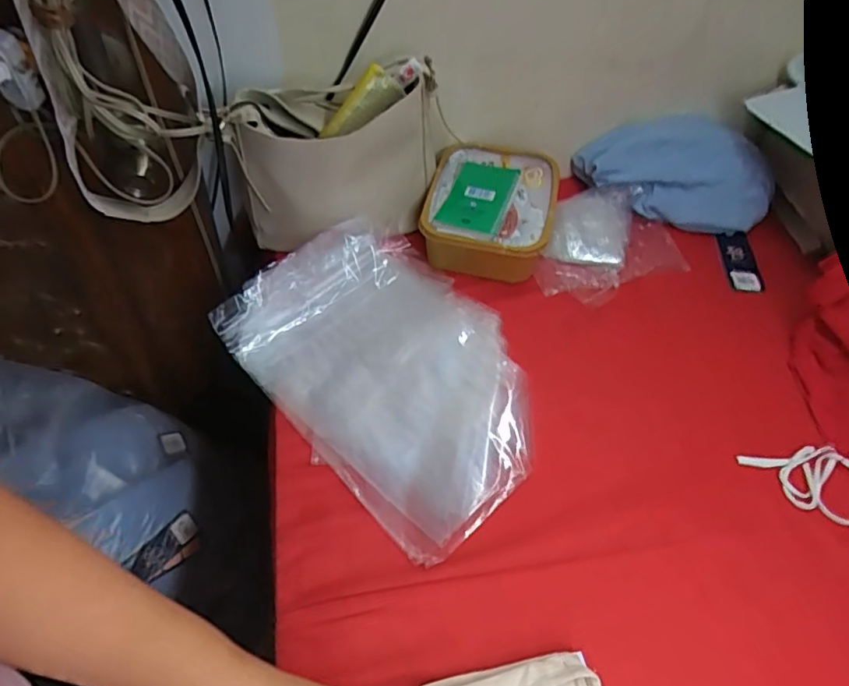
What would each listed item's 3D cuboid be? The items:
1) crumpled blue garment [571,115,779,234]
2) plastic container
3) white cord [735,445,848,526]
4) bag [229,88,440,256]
[{"bbox_3d":[0.363,-0.251,0.808,0.274,0.098,0.120,15,52,4],"label":"crumpled blue garment"},{"bbox_3d":[0.089,-0.188,0.762,0.166,0.067,0.206,16,52,5],"label":"plastic container"},{"bbox_3d":[0.405,0.148,0.577,0.125,0.012,0.083,-3,53,-9],"label":"white cord"},{"bbox_3d":[-0.095,-0.206,0.689,0.248,0.185,0.095,-5,53,-11],"label":"bag"}]

